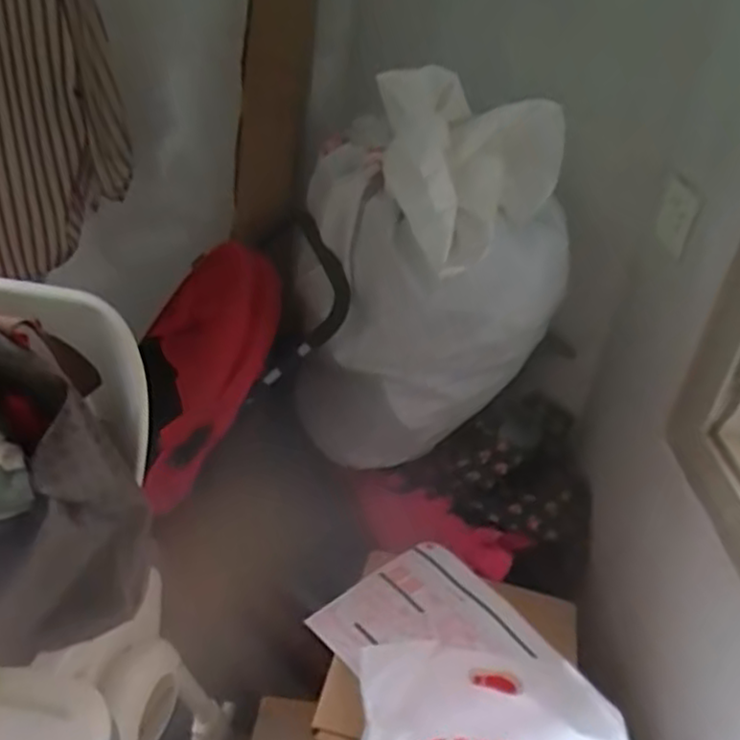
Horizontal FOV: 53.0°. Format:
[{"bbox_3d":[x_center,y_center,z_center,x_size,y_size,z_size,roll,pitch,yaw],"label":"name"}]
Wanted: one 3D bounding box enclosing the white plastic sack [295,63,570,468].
[{"bbox_3d":[0.080,-0.121,1.141,0.327,0.597,0.325,0,34,-10],"label":"white plastic sack"}]

